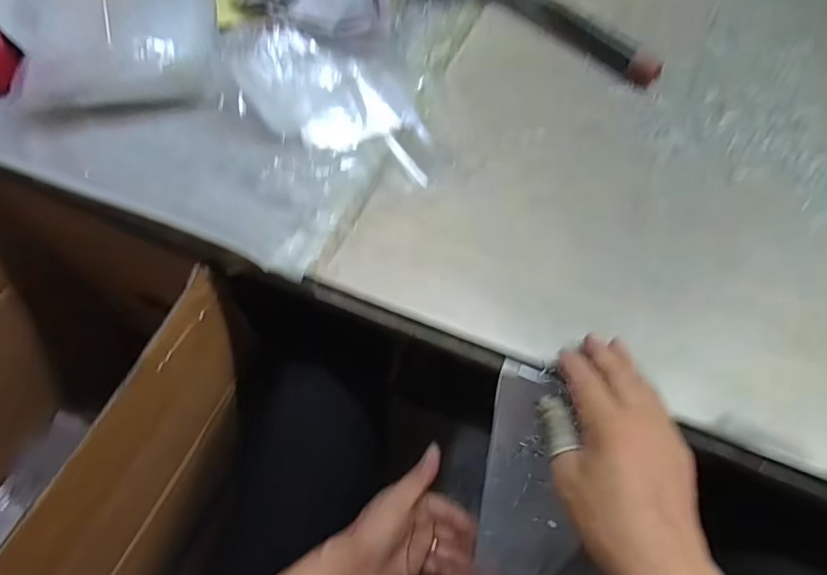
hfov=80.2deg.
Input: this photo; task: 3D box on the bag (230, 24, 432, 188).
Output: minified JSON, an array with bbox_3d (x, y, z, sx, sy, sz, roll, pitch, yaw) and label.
[{"bbox_3d":[-0.085,-0.185,0.493,0.237,0.042,0.115,31,65,17],"label":"bag"}]

